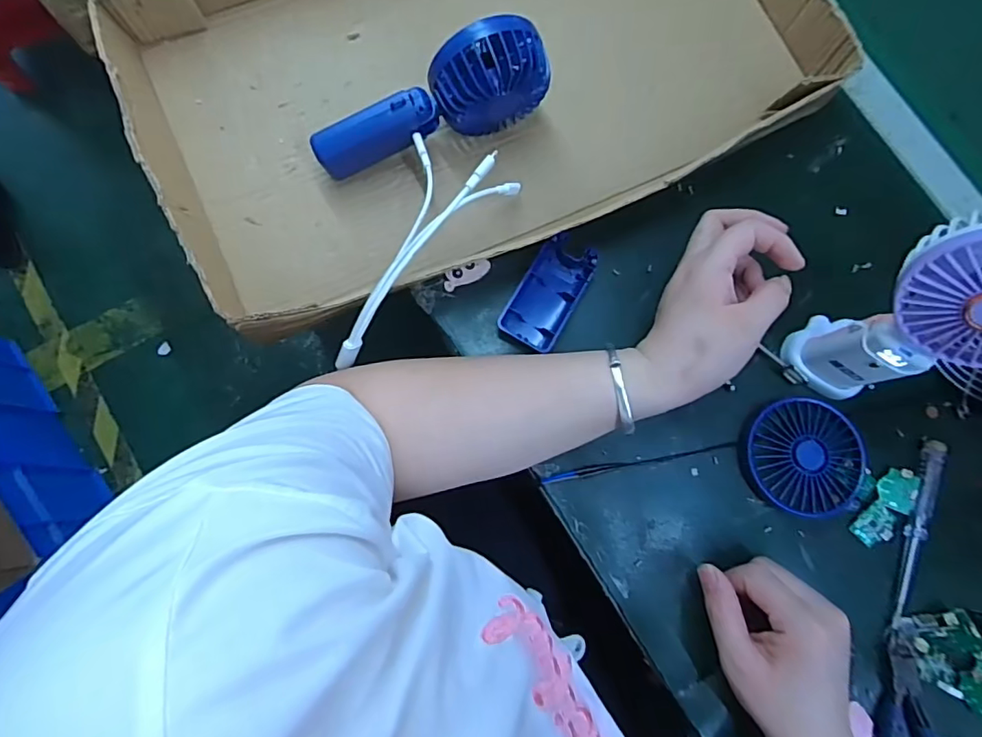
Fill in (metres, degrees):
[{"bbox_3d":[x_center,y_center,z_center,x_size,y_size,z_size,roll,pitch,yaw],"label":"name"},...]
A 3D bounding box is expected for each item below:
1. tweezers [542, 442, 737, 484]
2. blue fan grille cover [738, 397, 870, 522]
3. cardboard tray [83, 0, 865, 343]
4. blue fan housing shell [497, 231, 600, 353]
[{"bbox_3d":[0.114,0.070,0.414,0.152,0.010,0.006,-9,82,-5],"label":"tweezers"},{"bbox_3d":[0.238,0.066,0.415,0.088,0.012,0.085,5,81,-3],"label":"blue fan grille cover"},{"bbox_3d":[-0.002,-0.241,0.440,0.527,0.061,0.295,-24,84,-7],"label":"cardboard tray"},{"bbox_3d":[0.046,-0.058,0.429,0.046,0.018,0.092,31,81,1],"label":"blue fan housing shell"}]

